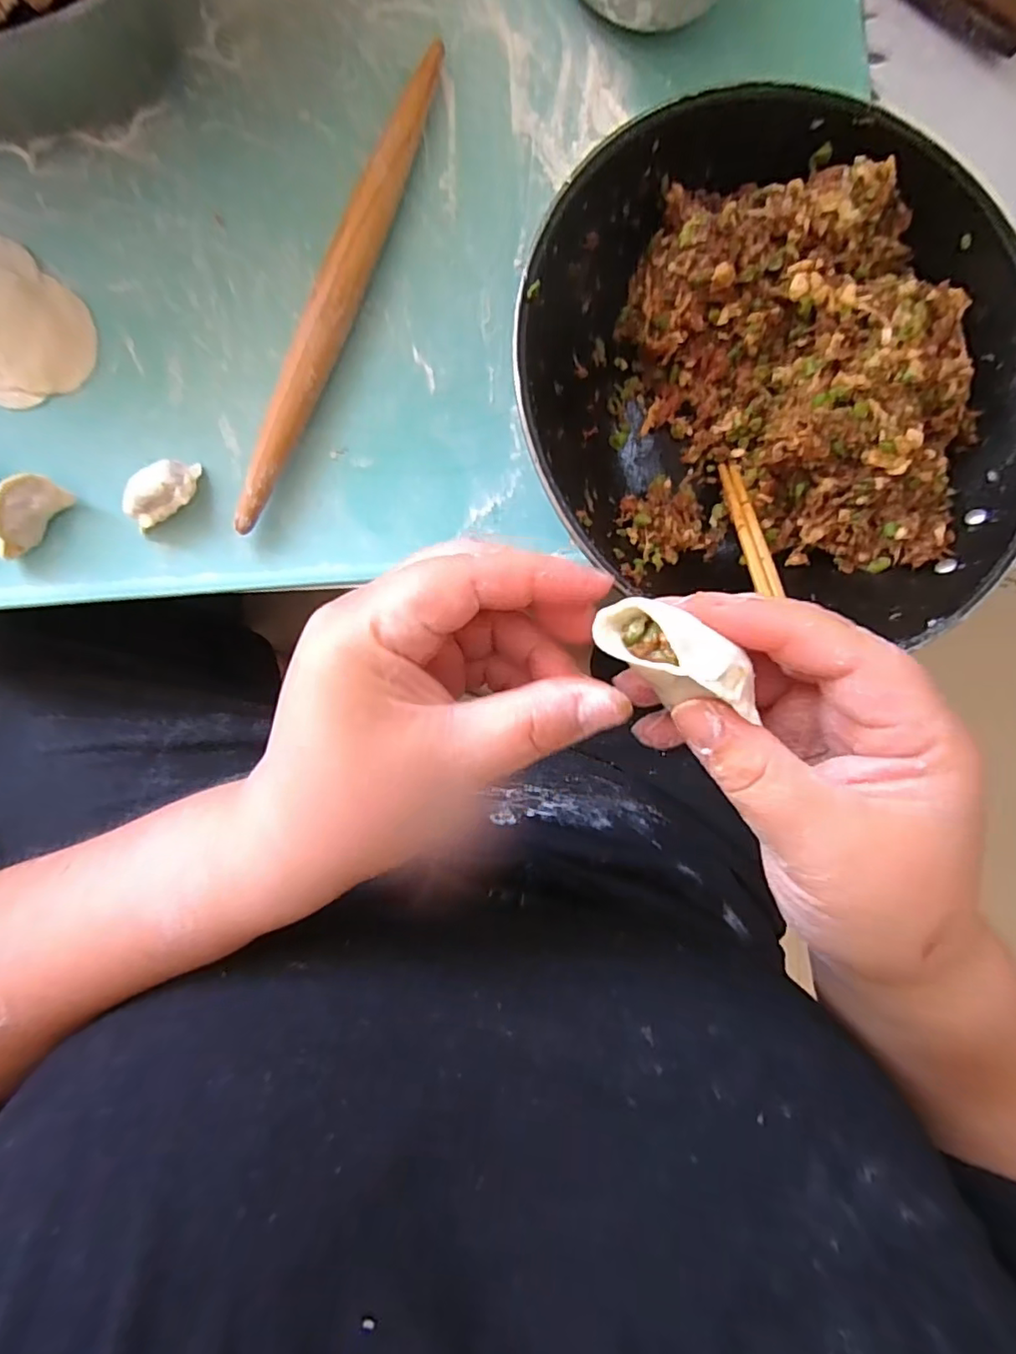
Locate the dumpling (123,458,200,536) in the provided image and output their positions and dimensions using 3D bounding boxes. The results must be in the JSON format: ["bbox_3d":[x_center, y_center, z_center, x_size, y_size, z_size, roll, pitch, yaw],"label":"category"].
[{"bbox_3d":[-0.201,-0.108,0.341,0.024,0.024,0.047,44,84,-5],"label":"dumpling"}]

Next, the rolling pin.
[{"bbox_3d":[-0.102,-0.238,0.356,0.023,0.031,0.314,21,87,-7],"label":"rolling pin"}]

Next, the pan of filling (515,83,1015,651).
[{"bbox_3d":[0.157,-0.176,0.354,0.302,0.088,0.271,9,88,-7],"label":"pan of filling"}]

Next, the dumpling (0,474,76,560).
[{"bbox_3d":[-0.275,-0.091,0.328,0.022,0.025,0.049,36,85,-6],"label":"dumpling"}]

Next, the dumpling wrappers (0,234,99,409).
[{"bbox_3d":[-0.297,-0.208,0.338,0.096,0.012,0.079,42,85,-5],"label":"dumpling wrappers"}]

